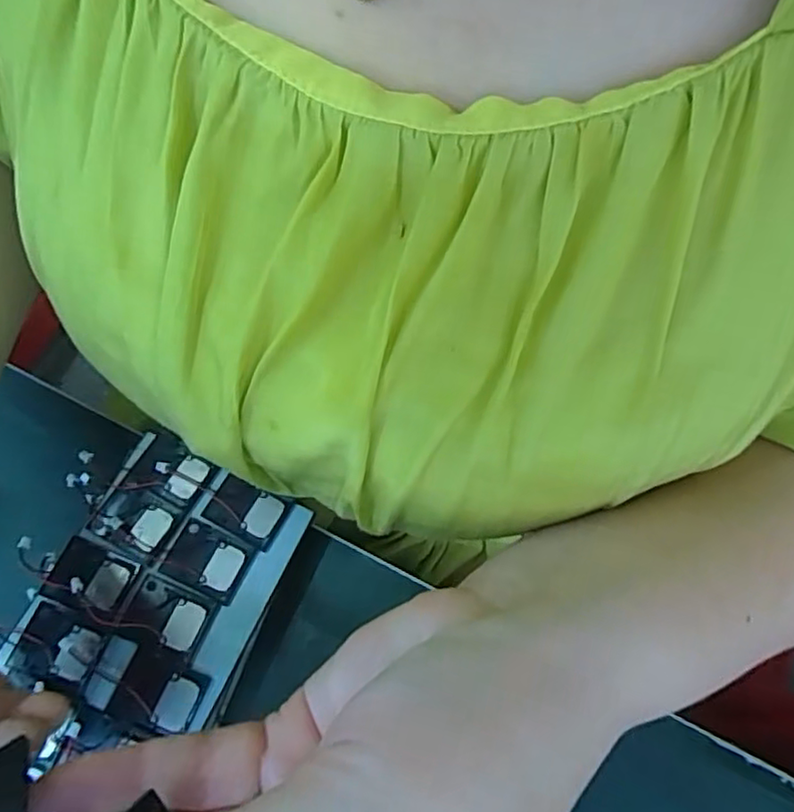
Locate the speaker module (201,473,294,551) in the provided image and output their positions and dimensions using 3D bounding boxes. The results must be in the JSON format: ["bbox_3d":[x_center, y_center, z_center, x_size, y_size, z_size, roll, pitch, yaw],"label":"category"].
[{"bbox_3d":[-0.063,0.043,0.260,0.031,0.005,0.022,25,69,10],"label":"speaker module"}]

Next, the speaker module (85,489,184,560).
[{"bbox_3d":[-0.106,0.046,0.253,0.031,0.005,0.024,19,68,9],"label":"speaker module"}]

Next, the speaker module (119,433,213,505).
[{"bbox_3d":[-0.095,0.026,0.261,0.031,0.006,0.024,23,69,10],"label":"speaker module"}]

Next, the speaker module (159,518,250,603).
[{"bbox_3d":[-0.076,0.062,0.252,0.029,0.005,0.024,24,69,11],"label":"speaker module"}]

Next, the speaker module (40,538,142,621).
[{"bbox_3d":[-0.119,0.065,0.241,0.030,0.010,0.023,17,67,8],"label":"speaker module"}]

